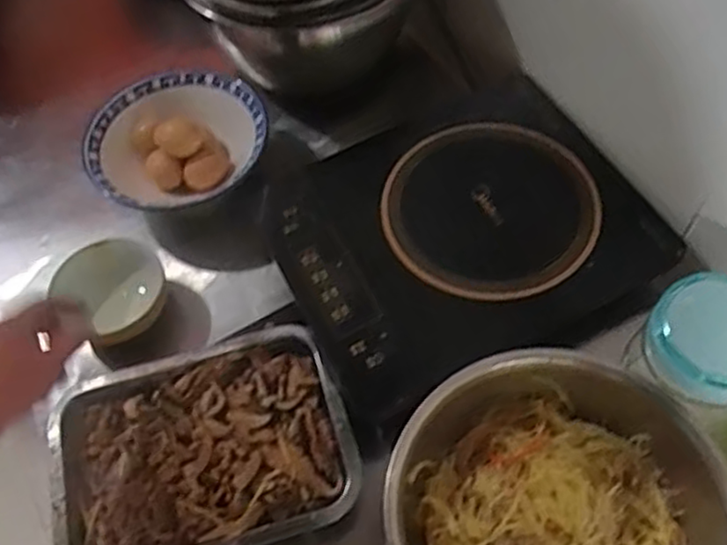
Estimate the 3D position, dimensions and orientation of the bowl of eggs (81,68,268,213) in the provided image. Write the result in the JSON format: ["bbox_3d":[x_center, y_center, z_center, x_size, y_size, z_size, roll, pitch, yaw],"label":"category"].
[{"bbox_3d":[-0.199,-0.139,0.758,0.184,0.055,0.160,-33,63,-17],"label":"bowl of eggs"}]

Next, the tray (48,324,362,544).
[{"bbox_3d":[-0.141,0.159,0.611,0.248,0.042,0.186,-17,59,-8],"label":"tray"}]

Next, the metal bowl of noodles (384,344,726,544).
[{"bbox_3d":[0.142,0.182,0.524,0.237,0.102,0.245,-1,58,2],"label":"metal bowl of noodles"}]

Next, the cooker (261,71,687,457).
[{"bbox_3d":[0.090,-0.047,0.687,0.357,0.044,0.283,-28,62,-15],"label":"cooker"}]

